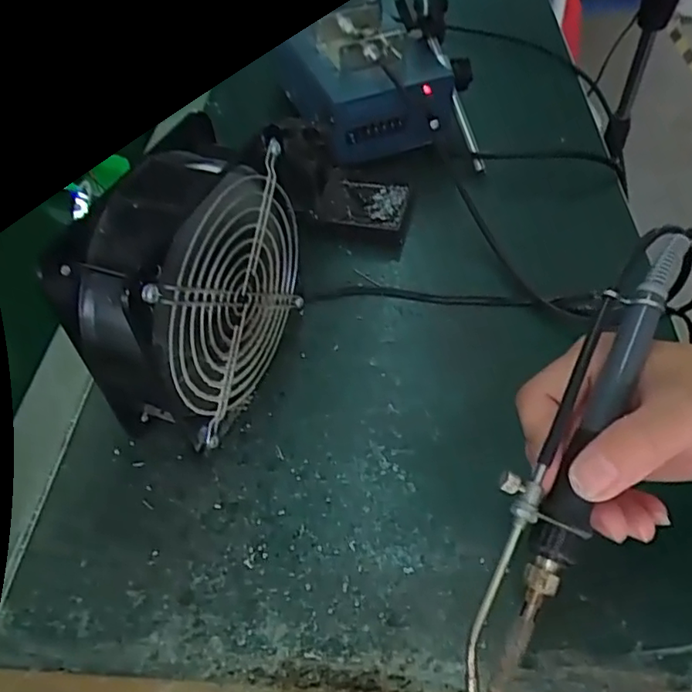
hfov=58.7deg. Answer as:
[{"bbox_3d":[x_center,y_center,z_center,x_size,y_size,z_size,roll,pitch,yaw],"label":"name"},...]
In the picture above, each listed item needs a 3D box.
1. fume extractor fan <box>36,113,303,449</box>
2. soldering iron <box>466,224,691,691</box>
[{"bbox_3d":[-0.082,-0.025,0.331,0.056,0.155,0.136,20,52,16],"label":"fume extractor fan"},{"bbox_3d":[0.092,0.036,0.244,0.032,0.020,0.210,25,77,20],"label":"soldering iron"}]

